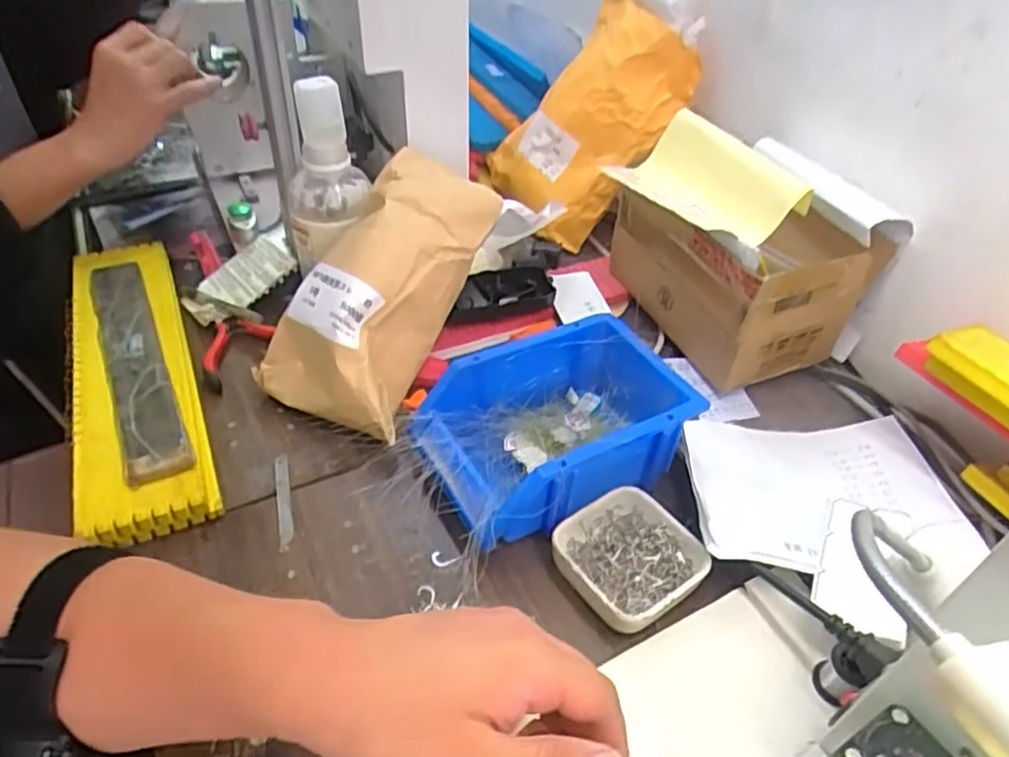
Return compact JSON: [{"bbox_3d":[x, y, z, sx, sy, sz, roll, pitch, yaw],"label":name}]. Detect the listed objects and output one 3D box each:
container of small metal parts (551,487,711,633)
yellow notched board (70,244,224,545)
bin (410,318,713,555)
[{"bbox_3d":[0.082,0.120,0.449,0.086,0.030,0.083,-25,50,-27],"label":"container of small metal parts"},{"bbox_3d":[-0.308,-0.010,0.563,0.090,0.035,0.346,-16,46,-20],"label":"yellow notched board"},{"bbox_3d":[0.035,0.039,0.500,0.185,0.079,0.126,-21,48,-24],"label":"bin"}]

